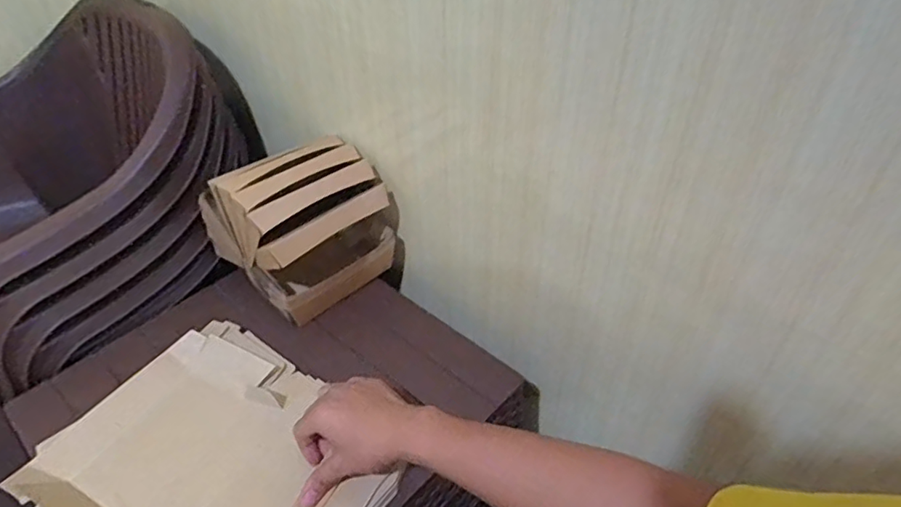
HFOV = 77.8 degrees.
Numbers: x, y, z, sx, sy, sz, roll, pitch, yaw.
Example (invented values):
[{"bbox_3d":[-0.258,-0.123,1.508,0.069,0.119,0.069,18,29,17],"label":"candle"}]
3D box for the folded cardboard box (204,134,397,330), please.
[{"bbox_3d":[-0.199,-0.050,0.771,0.207,0.163,0.196,-29,49,-30],"label":"folded cardboard box"}]

